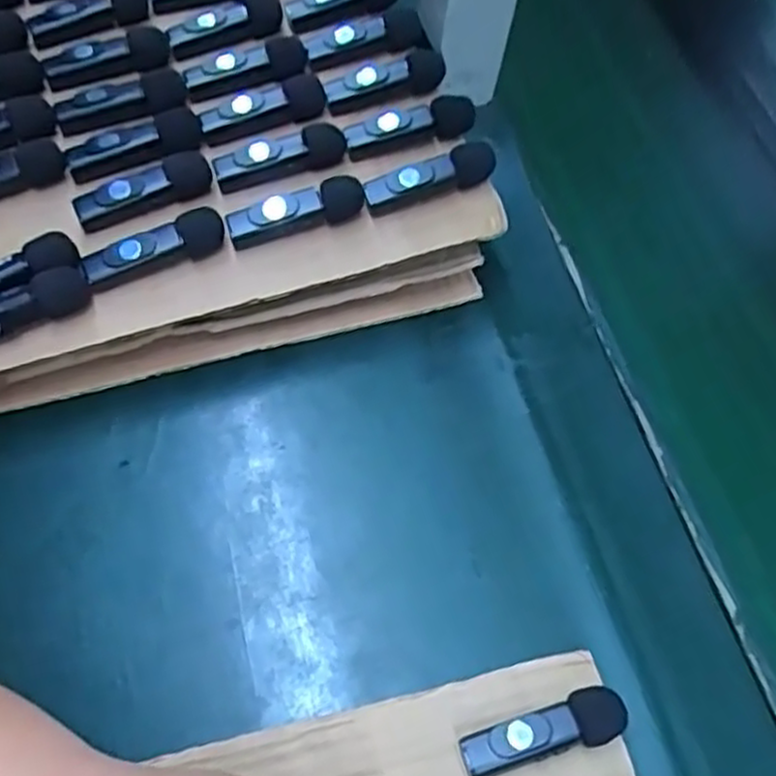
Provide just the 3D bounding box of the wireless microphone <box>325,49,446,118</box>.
[{"bbox_3d":[-0.001,-0.157,0.382,0.062,0.019,0.018,-17,64,-15],"label":"wireless microphone"}]

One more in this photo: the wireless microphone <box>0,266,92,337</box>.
[{"bbox_3d":[-0.161,-0.033,0.317,0.065,0.014,0.016,-24,66,-19],"label":"wireless microphone"}]

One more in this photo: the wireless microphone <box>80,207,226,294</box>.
[{"bbox_3d":[-0.104,-0.062,0.331,0.063,0.019,0.011,-21,65,-17],"label":"wireless microphone"}]

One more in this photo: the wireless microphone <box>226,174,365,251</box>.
[{"bbox_3d":[-0.042,-0.082,0.344,0.064,0.016,0.013,-17,64,-16],"label":"wireless microphone"}]

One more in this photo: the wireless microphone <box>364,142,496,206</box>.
[{"bbox_3d":[0.021,-0.100,0.353,0.064,0.017,0.013,-15,63,-14],"label":"wireless microphone"}]

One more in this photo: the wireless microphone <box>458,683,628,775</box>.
[{"bbox_3d":[0.060,0.133,0.286,0.064,0.016,0.019,-13,63,-11],"label":"wireless microphone"}]

